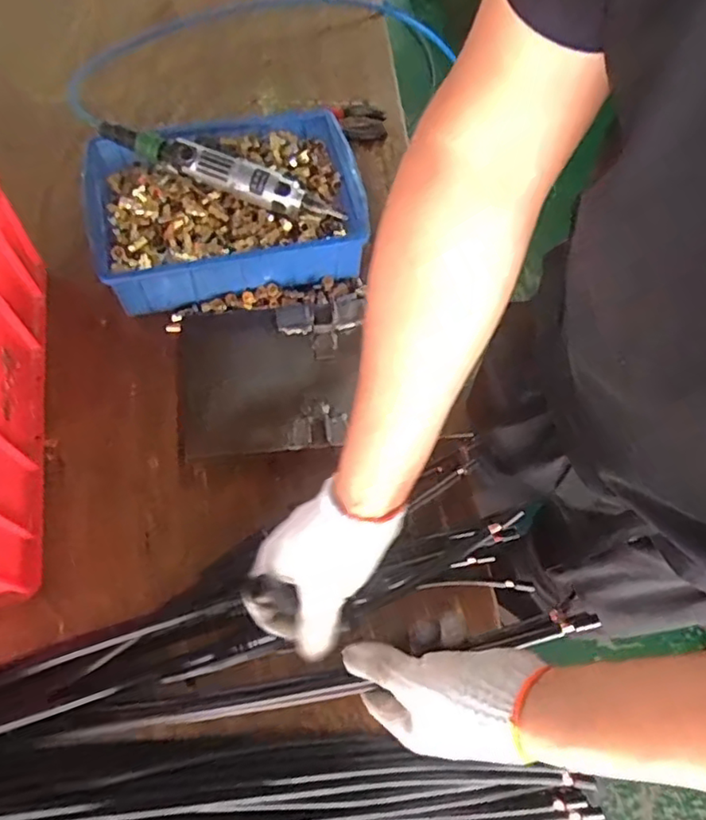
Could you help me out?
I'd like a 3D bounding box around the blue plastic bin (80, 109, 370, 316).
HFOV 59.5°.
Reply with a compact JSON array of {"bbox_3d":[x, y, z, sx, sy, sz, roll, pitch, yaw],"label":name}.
[{"bbox_3d":[-0.143,-0.234,0.708,0.298,0.093,0.210,-10,67,-8],"label":"blue plastic bin"}]

